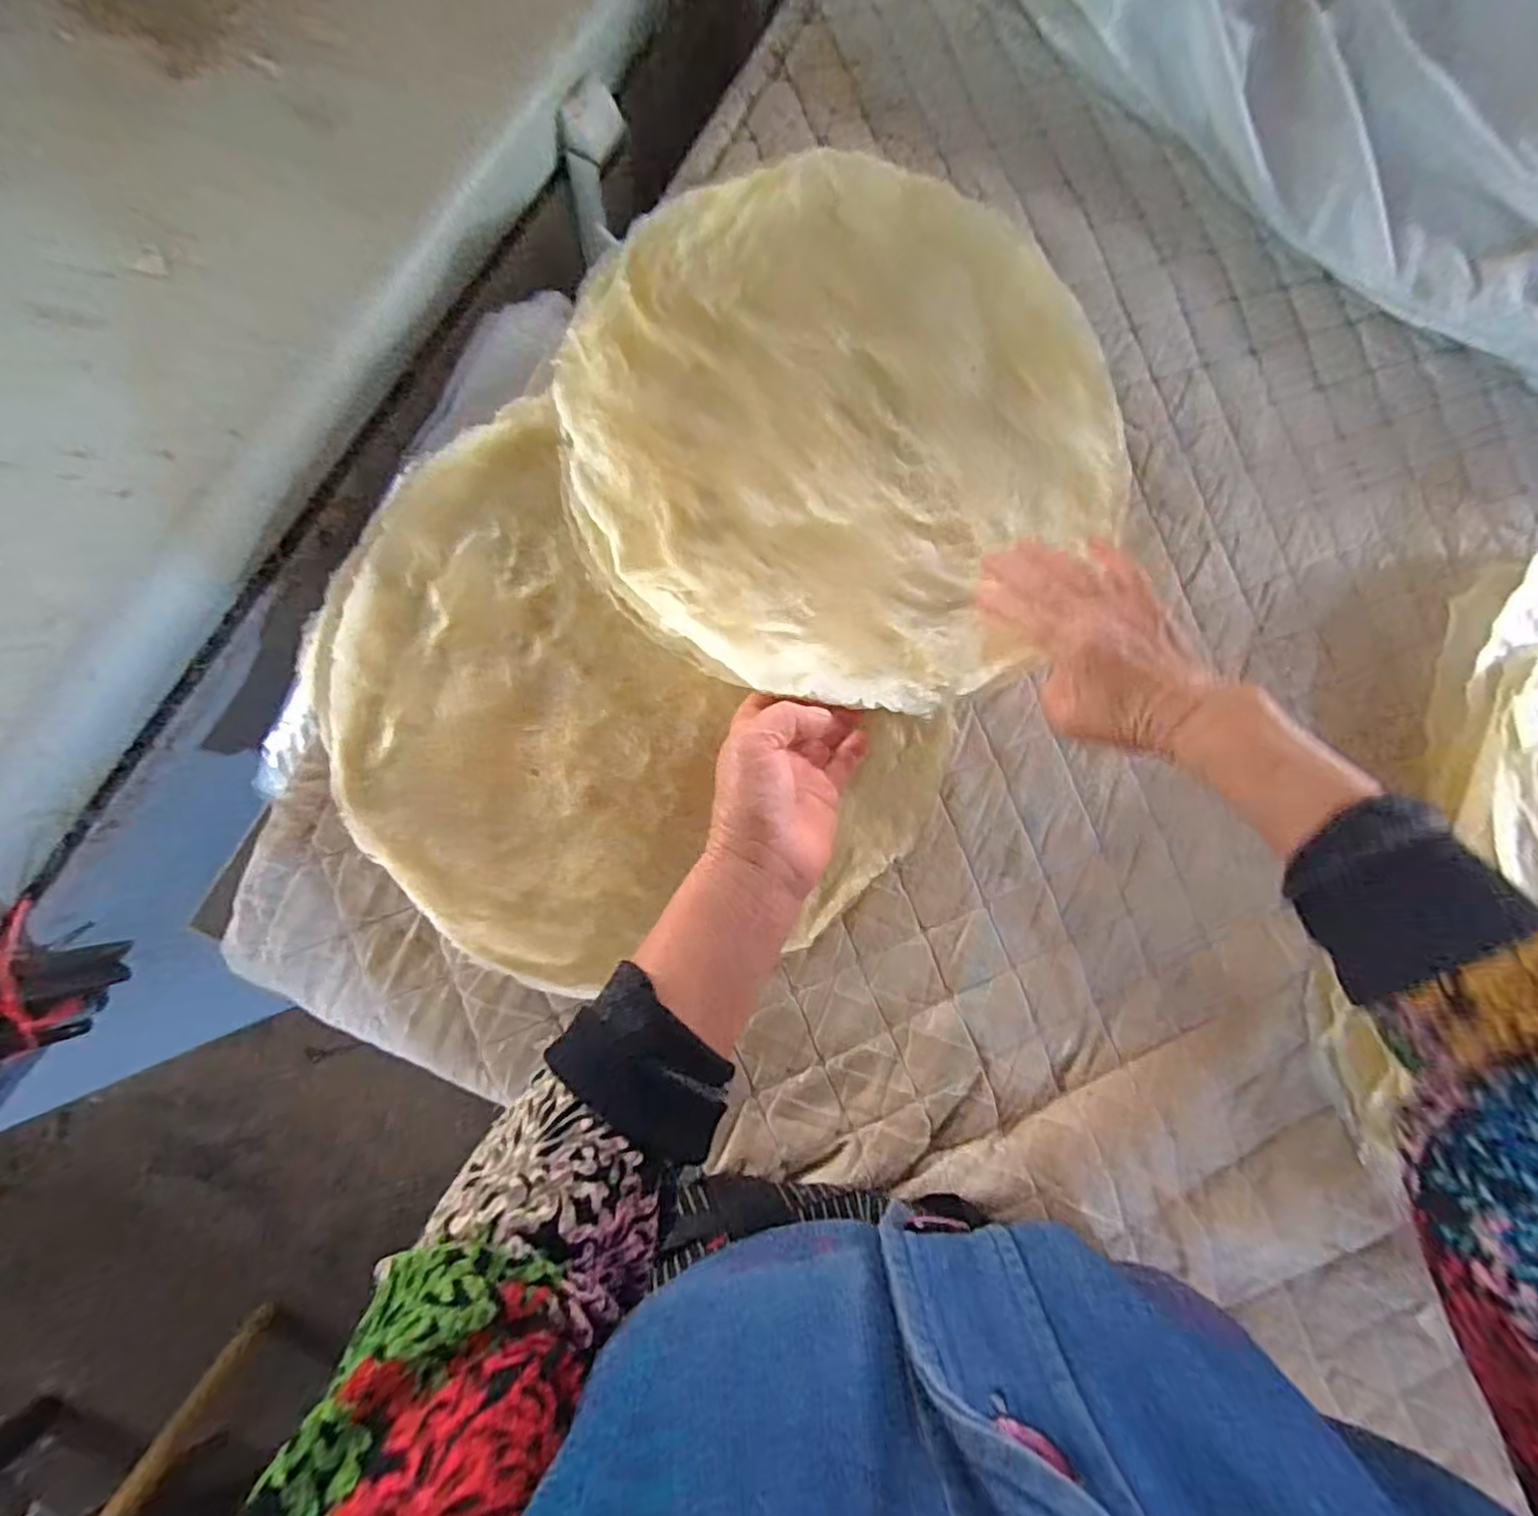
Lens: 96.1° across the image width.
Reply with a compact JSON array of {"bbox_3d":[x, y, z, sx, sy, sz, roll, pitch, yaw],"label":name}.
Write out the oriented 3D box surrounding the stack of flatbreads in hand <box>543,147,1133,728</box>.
[{"bbox_3d":[0.045,-0.213,0.443,0.330,0.039,0.346,41,81,-3],"label":"stack of flatbreads in hand"}]

